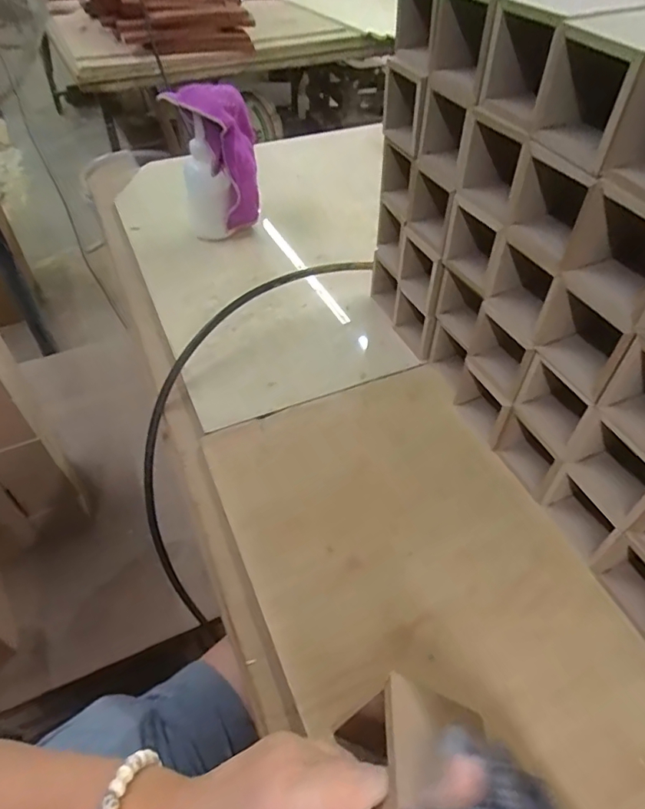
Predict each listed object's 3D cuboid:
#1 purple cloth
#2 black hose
[{"bbox_3d":[-0.126,-0.305,0.647,0.104,0.159,0.069,-18,50,-15],"label":"purple cloth"},{"bbox_3d":[-0.097,0.016,0.538,0.440,0.151,0.025,-65,26,-1],"label":"black hose"}]

